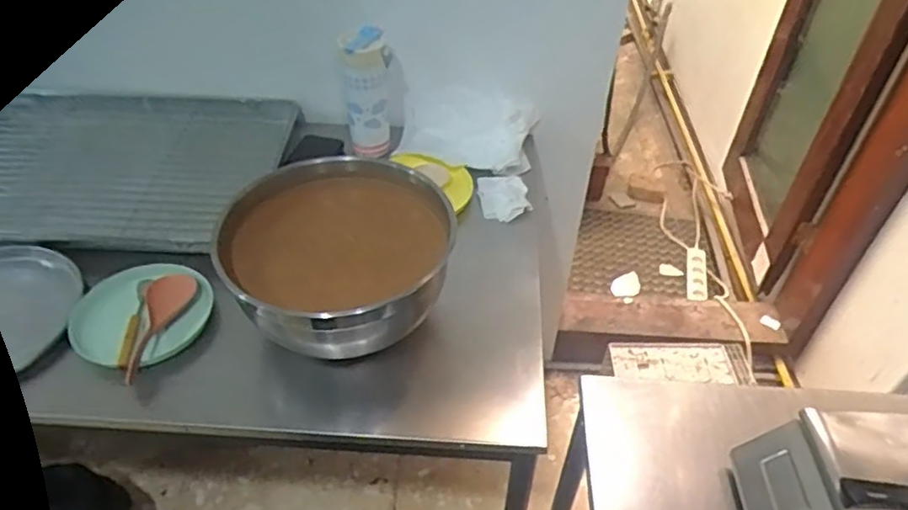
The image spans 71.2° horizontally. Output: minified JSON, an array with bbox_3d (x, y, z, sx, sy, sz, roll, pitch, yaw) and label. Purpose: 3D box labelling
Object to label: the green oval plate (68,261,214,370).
[{"bbox_3d":[-0.416,0.079,0.860,0.171,0.033,0.171,15,46,14],"label":"green oval plate"}]

